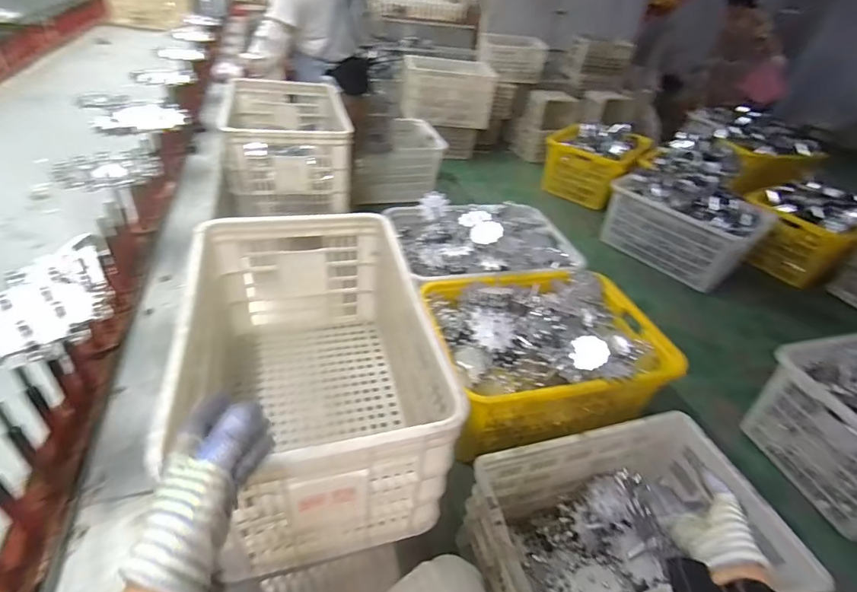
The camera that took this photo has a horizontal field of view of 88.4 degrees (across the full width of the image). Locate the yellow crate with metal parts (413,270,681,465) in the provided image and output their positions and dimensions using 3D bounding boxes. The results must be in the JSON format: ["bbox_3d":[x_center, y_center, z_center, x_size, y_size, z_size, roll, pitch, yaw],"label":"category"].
[{"bbox_3d":[0.404,0.201,1.632,0.773,0.337,0.558,-2,40,-11],"label":"yellow crate with metal parts"}]

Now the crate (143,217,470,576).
[{"bbox_3d":[-0.194,0.112,0.749,0.341,0.285,0.529,-6,42,-16],"label":"crate"}]

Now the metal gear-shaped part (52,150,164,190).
[{"bbox_3d":[-0.551,-0.222,0.766,0.150,0.029,0.163,-19,46,-28],"label":"metal gear-shaped part"}]

